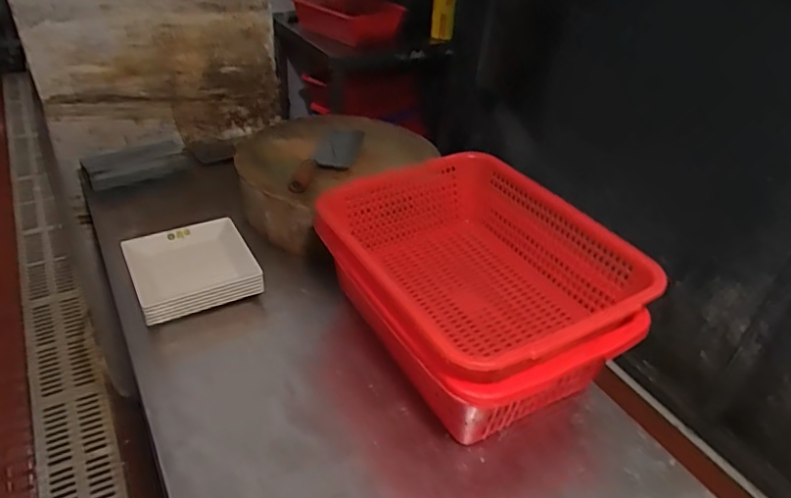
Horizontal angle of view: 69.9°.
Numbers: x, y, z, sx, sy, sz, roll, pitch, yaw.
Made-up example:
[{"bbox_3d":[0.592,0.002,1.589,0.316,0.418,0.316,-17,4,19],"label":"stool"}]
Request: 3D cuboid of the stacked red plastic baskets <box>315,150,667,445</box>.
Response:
[{"bbox_3d":[0.122,0.052,0.877,0.378,0.206,0.452,-17,41,-26],"label":"stacked red plastic baskets"}]

